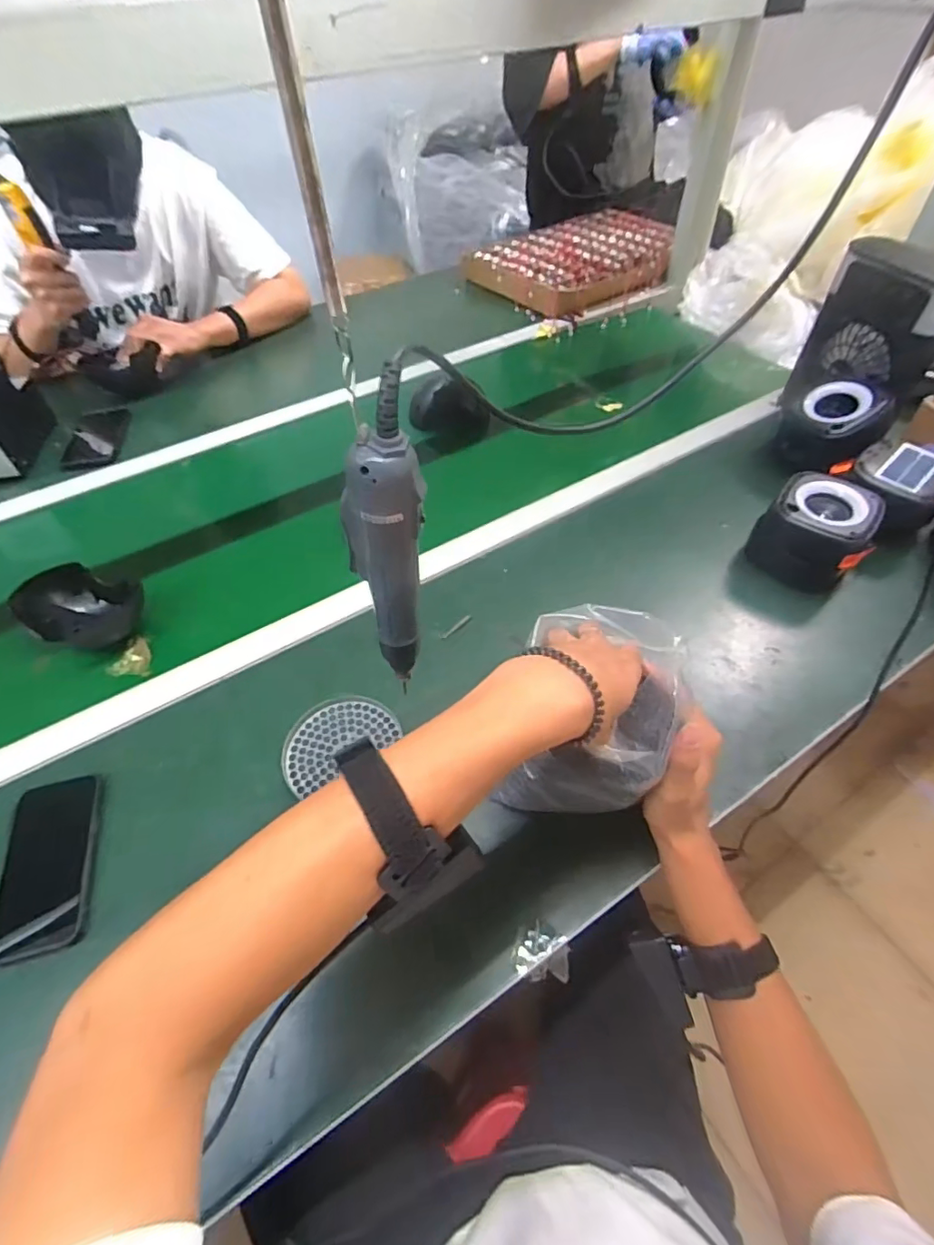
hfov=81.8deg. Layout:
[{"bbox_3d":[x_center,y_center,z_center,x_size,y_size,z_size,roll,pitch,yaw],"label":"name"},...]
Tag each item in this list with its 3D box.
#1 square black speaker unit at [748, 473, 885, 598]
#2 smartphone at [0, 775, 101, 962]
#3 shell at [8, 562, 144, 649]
[{"bbox_3d":[0.410,-0.105,0.640,0.097,0.093,0.116,-38,60,-23],"label":"square black speaker unit"},{"bbox_3d":[-0.364,0.208,0.468,0.071,0.005,0.139,-7,60,-9],"label":"smartphone"},{"bbox_3d":[-0.437,-0.018,0.613,0.104,0.061,0.097,27,59,22],"label":"shell"}]

